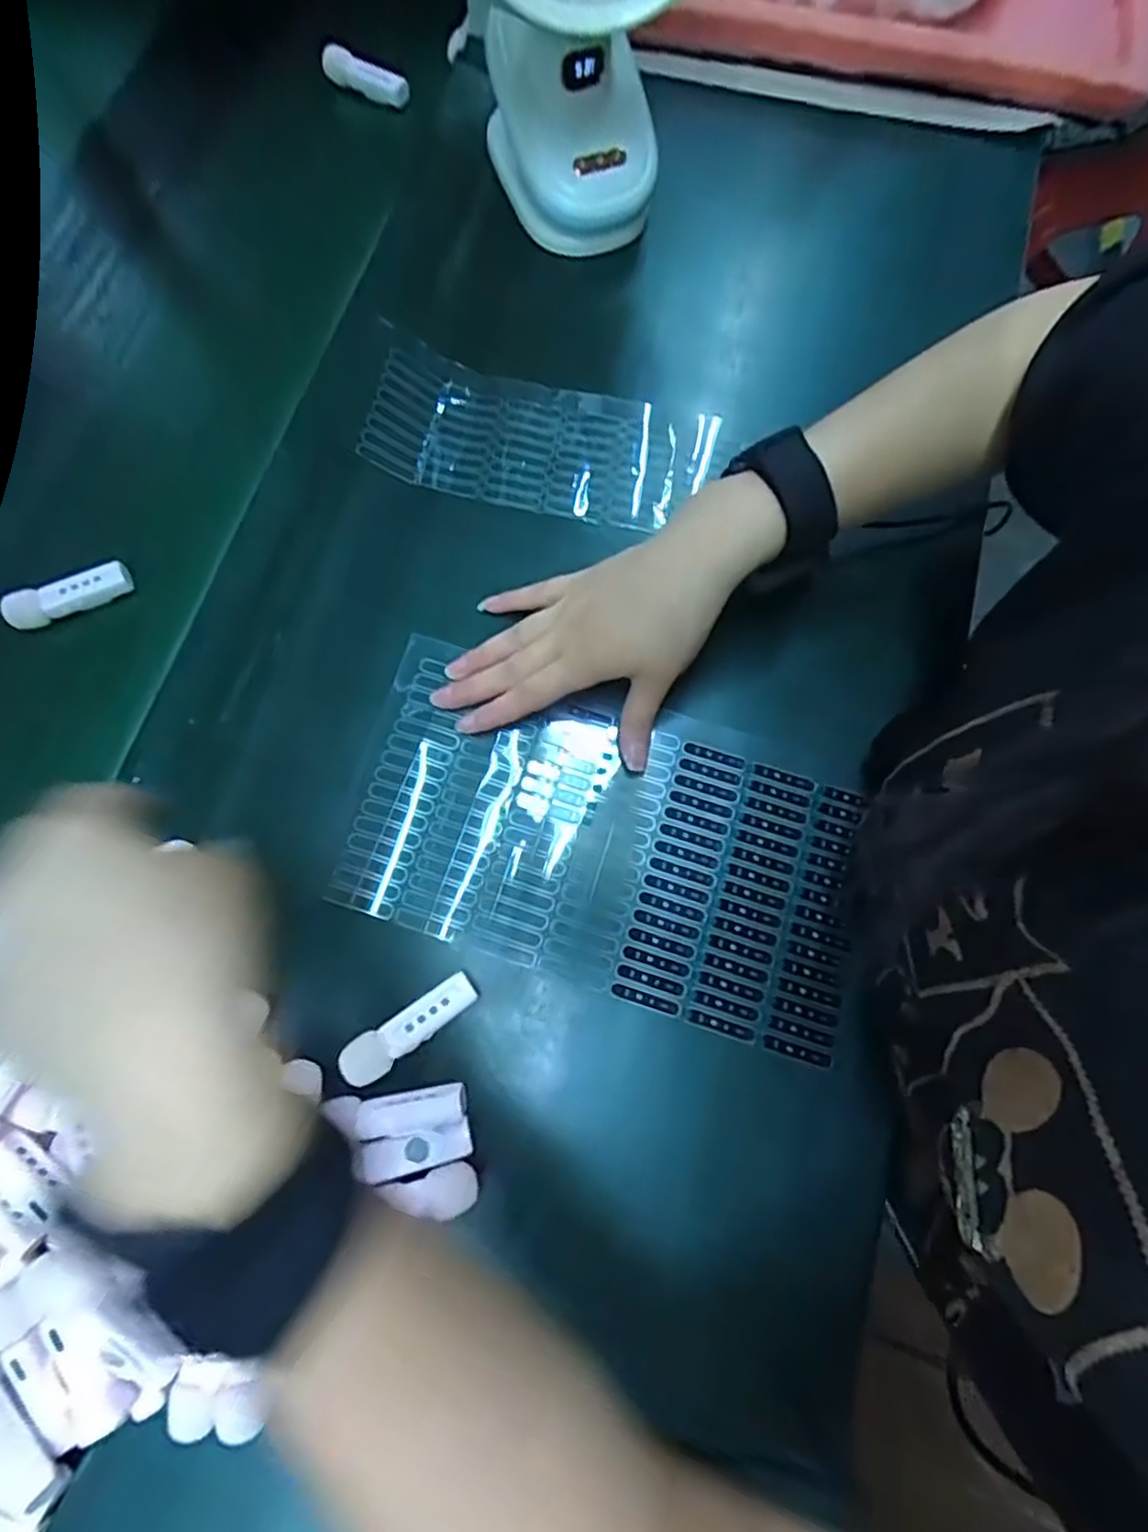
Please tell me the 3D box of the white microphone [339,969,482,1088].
[{"bbox_3d":[-0.074,0.118,0.310,0.064,0.013,0.019,-35,78,-10],"label":"white microphone"}]

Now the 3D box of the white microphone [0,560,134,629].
[{"bbox_3d":[-0.274,-0.093,0.373,0.064,0.013,0.016,-24,77,-8],"label":"white microphone"}]

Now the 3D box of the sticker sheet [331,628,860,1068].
[{"bbox_3d":[0.015,0.035,0.342,0.249,0.005,0.142,18,75,4],"label":"sticker sheet"}]

